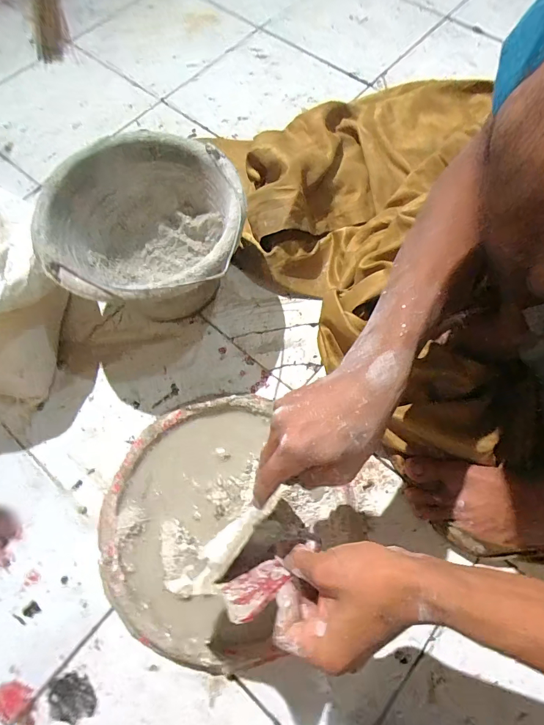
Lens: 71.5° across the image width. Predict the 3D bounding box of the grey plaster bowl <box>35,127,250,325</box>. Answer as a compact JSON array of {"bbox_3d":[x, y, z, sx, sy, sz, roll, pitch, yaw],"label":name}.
[{"bbox_3d":[-0.159,-0.162,0.512,0.237,0.141,0.249,0,70,1],"label":"grey plaster bowl"}]

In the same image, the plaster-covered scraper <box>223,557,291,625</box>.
[{"bbox_3d":[-0.014,0.189,0.317,0.056,0.042,0.004,-21,109,-25],"label":"plaster-covered scraper"}]

